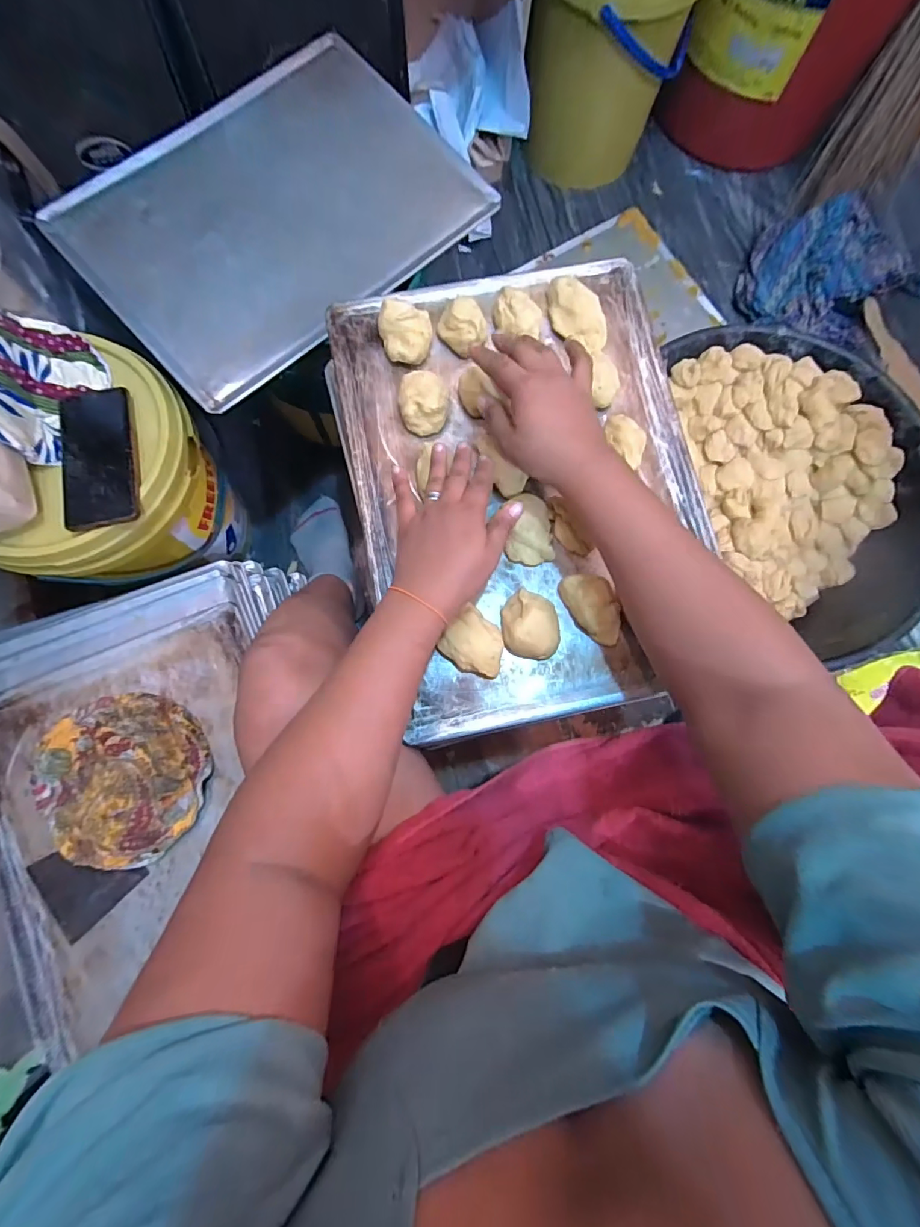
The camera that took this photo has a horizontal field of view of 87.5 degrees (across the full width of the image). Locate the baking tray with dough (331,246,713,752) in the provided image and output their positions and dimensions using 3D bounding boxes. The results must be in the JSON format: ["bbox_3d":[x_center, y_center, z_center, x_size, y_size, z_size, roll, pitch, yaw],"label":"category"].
[{"bbox_3d":[0.067,-0.131,0.460,0.329,0.042,0.443,-11,79,-3],"label":"baking tray with dough"}]

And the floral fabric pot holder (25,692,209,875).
[{"bbox_3d":[-0.383,0.189,0.543,0.181,0.024,0.181,0,78,-1],"label":"floral fabric pot holder"}]

